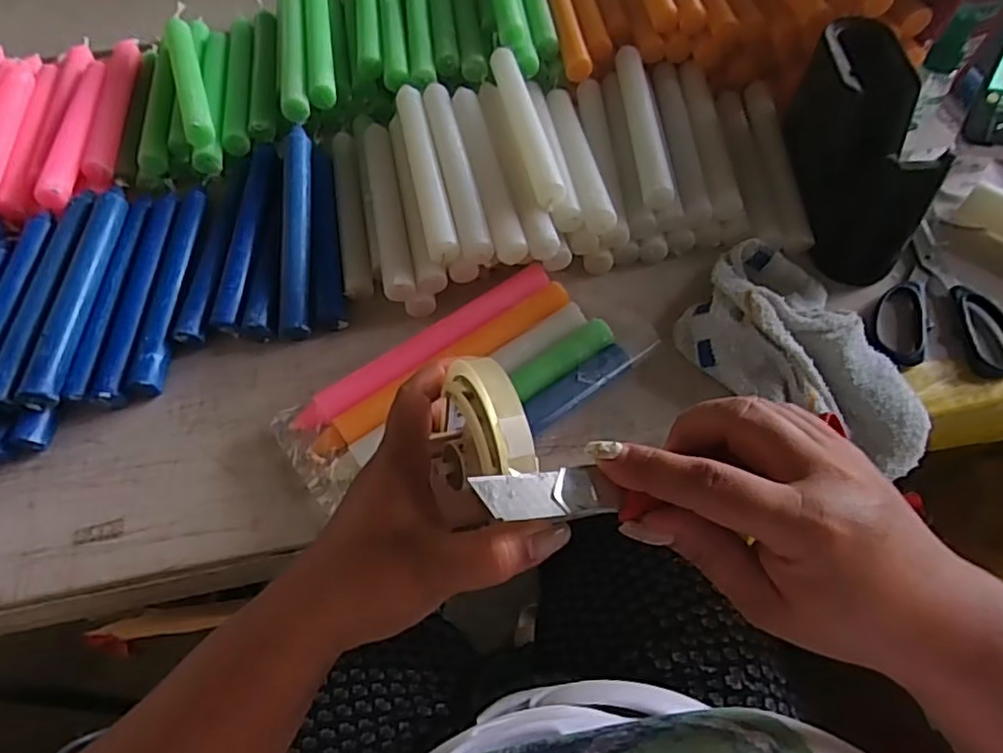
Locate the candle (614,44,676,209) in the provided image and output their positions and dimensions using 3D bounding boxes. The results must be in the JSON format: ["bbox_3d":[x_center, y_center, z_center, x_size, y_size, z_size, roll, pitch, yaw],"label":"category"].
[{"bbox_3d":[0.114,-0.211,0.511,0.021,0.017,0.194,-2,57,2],"label":"candle"}]

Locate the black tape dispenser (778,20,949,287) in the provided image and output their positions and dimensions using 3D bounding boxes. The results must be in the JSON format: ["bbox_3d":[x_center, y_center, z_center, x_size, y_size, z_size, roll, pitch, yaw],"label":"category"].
[{"bbox_3d":[0.272,-0.176,0.476,0.064,0.095,0.177,-1,58,2],"label":"black tape dispenser"}]

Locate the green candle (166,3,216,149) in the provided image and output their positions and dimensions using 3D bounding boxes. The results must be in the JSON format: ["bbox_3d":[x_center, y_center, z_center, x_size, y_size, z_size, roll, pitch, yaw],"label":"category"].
[{"bbox_3d":[-0.286,-0.280,0.570,0.024,0.019,0.210,-20,59,-9],"label":"green candle"}]

